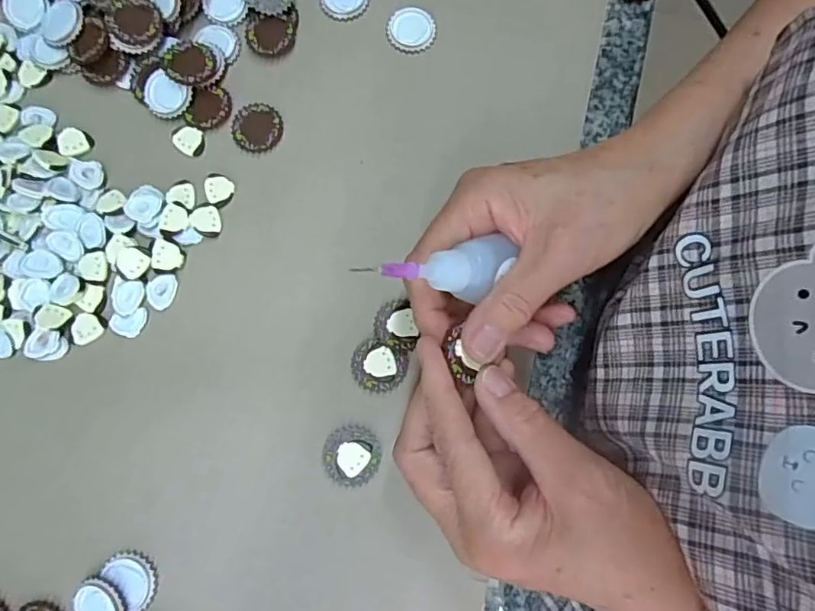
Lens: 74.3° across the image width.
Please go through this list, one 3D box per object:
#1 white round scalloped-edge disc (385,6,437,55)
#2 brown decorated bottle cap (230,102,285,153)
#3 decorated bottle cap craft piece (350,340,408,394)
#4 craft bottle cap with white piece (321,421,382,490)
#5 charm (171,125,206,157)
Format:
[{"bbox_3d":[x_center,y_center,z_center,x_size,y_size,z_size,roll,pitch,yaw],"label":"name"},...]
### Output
[{"bbox_3d":[0.002,-0.163,0.321,0.029,0.005,0.029,0,80,-1],"label":"white round scalloped-edge disc"},{"bbox_3d":[-0.086,-0.102,0.309,0.029,0.004,0.029,0,80,-1],"label":"brown decorated bottle cap"},{"bbox_3d":[-0.015,0.032,0.280,0.028,0.004,0.026,0,80,-1],"label":"decorated bottle cap craft piece"},{"bbox_3d":[-0.028,0.076,0.273,0.029,0.004,0.030,0,80,-1],"label":"craft bottle cap with white piece"},{"bbox_3d":[-0.127,-0.095,0.310,0.021,0.004,0.016,18,80,2],"label":"charm"}]

